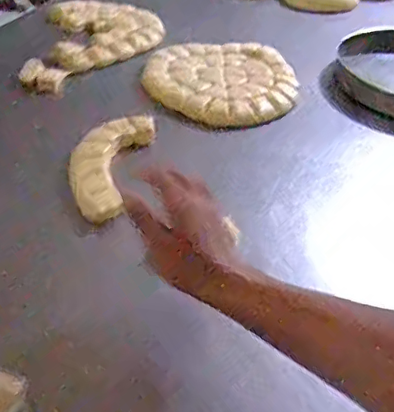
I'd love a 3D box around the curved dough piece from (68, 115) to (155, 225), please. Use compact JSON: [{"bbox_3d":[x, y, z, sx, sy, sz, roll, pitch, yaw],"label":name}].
[{"bbox_3d":[-0.132,-0.065,0.795,0.108,0.035,0.239,9,39,6],"label":"curved dough piece"}]

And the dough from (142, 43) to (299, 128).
[{"bbox_3d":[0.042,-0.225,1.008,0.263,0.026,0.266,1,39,-4],"label":"dough"}]

